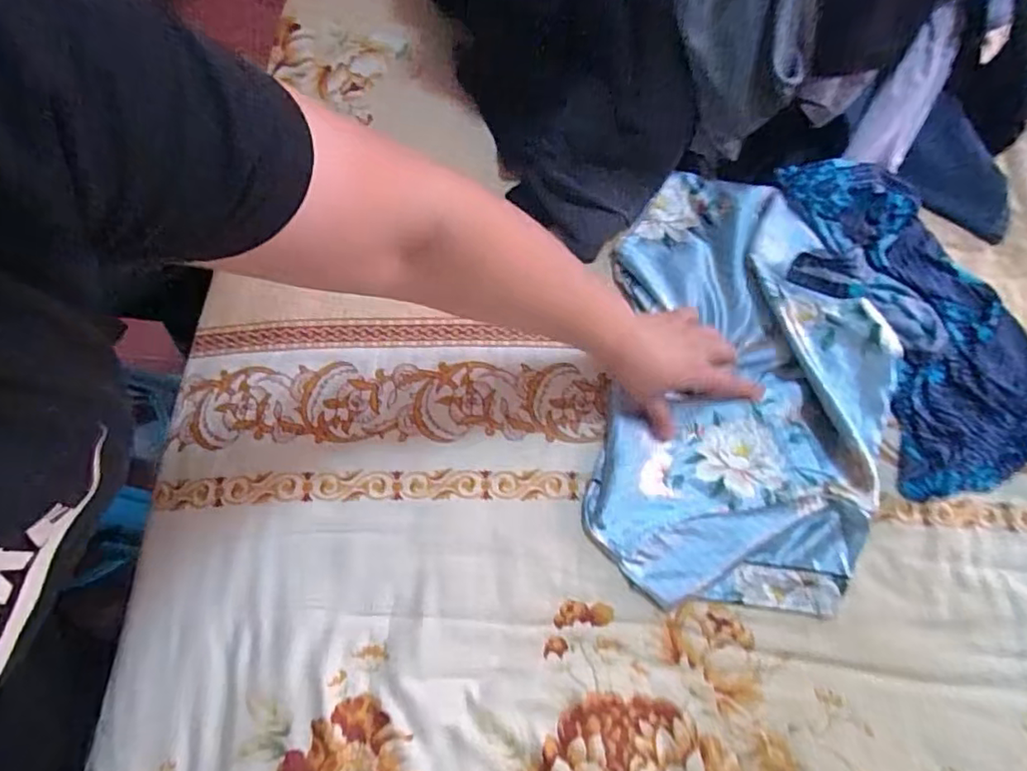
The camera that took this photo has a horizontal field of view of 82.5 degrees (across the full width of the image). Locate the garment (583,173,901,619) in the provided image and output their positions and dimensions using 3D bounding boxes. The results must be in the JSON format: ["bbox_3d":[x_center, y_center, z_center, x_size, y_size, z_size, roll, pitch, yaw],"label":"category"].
[{"bbox_3d":[0.210,-0.011,0.533,0.240,0.044,0.398,9,71,2],"label":"garment"}]

